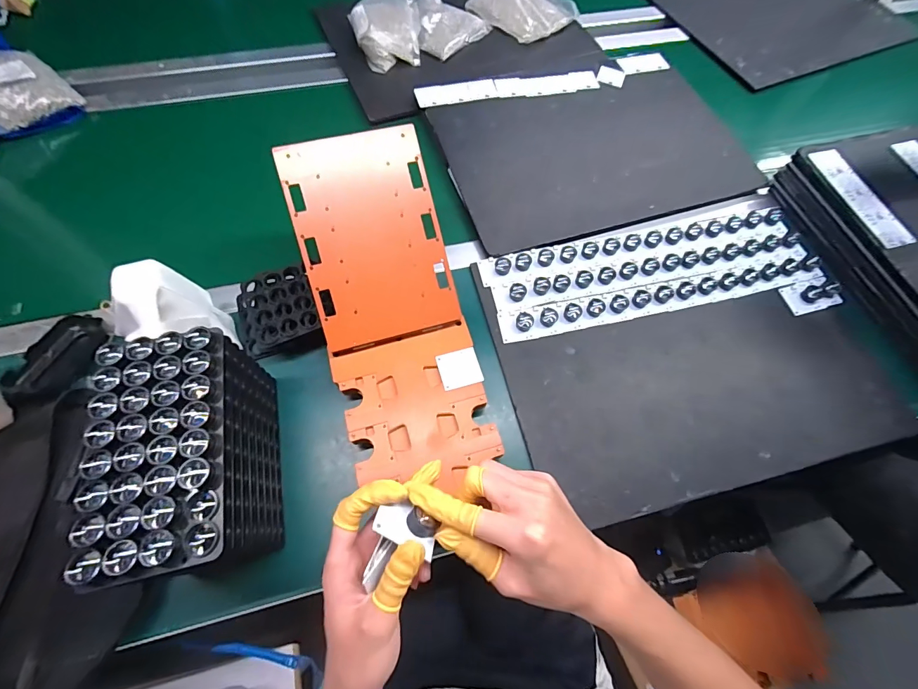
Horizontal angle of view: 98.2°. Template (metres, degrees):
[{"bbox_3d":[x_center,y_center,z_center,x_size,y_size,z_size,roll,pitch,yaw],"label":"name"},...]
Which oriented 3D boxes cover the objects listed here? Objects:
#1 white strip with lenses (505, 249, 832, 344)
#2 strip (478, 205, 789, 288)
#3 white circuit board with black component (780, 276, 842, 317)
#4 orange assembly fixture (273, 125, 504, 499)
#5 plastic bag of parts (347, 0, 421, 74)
[{"bbox_3d":[0.286,-0.070,0.550,0.469,0.017,0.047,-12,68,-7],"label":"white strip with lenses"},{"bbox_3d":[0.262,-0.150,0.582,0.470,0.014,0.046,-11,68,-7],"label":"strip"},{"bbox_3d":[0.500,-0.071,0.559,0.069,0.022,0.046,-14,68,-8],"label":"white circuit board with black component"},{"bbox_3d":[-0.080,-0.047,0.462,0.162,0.053,0.390,-16,88,-9],"label":"orange assembly fixture"},{"bbox_3d":[-0.138,-0.596,0.741,0.126,0.048,0.176,-5,67,-4],"label":"plastic bag of parts"}]

